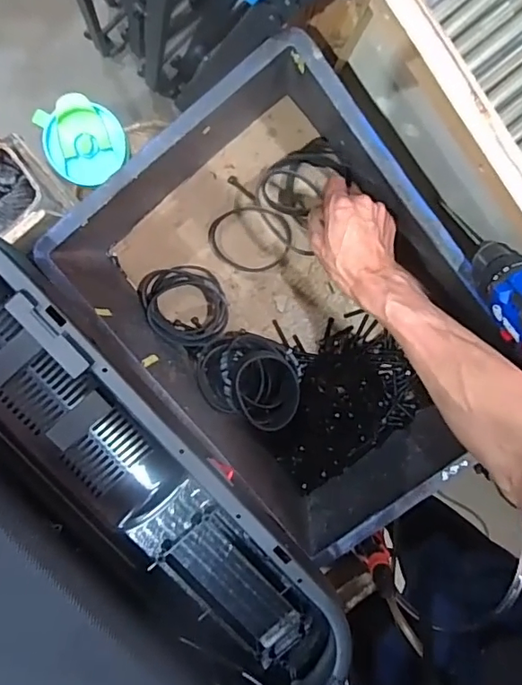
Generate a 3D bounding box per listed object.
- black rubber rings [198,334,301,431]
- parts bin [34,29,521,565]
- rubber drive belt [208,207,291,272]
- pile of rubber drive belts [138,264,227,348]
[{"bbox_3d":[-0.015,0.045,0.663,0.129,0.098,0.099,20,96,-5],"label":"black rubber rings"},{"bbox_3d":[0.054,-0.048,0.625,0.370,0.195,0.462,-42,98,3],"label":"parts bin"},{"bbox_3d":[-0.015,-0.135,0.687,0.108,0.005,0.083,10,104,6],"label":"rubber drive belt"},{"bbox_3d":[-0.098,-0.051,0.687,0.095,0.057,0.111,-27,98,1],"label":"pile of rubber drive belts"}]

